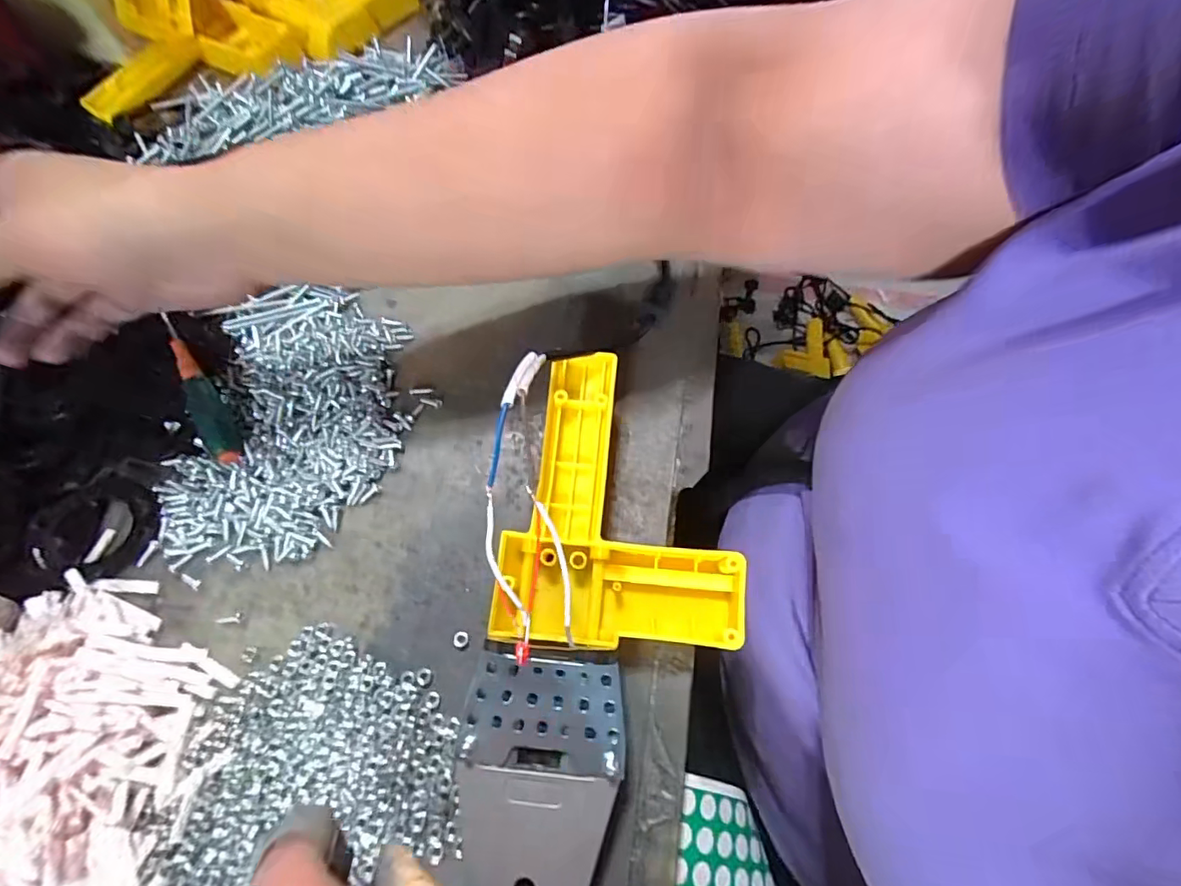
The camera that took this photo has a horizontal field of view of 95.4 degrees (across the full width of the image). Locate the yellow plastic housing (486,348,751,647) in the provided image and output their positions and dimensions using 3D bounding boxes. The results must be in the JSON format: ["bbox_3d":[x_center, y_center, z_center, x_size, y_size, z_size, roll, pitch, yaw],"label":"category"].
[{"bbox_3d":[0.017,0.029,0.272,0.113,0.045,0.139,5,65,2],"label":"yellow plastic housing"}]

